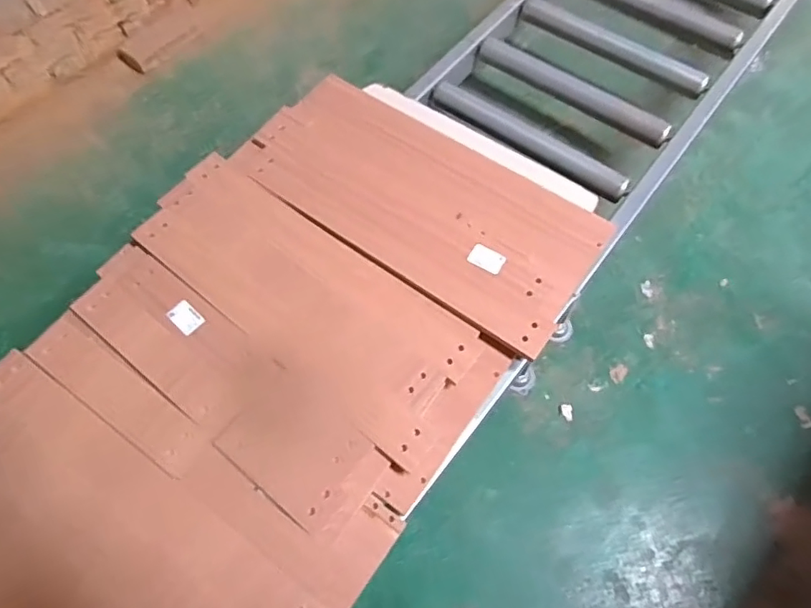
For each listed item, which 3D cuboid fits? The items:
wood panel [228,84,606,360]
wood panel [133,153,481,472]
[{"bbox_3d":[0.025,-0.218,1.096,0.706,0.027,0.350,33,64,14],"label":"wood panel"},{"bbox_3d":[-0.189,-0.030,0.996,0.680,0.017,0.248,37,68,14],"label":"wood panel"}]

